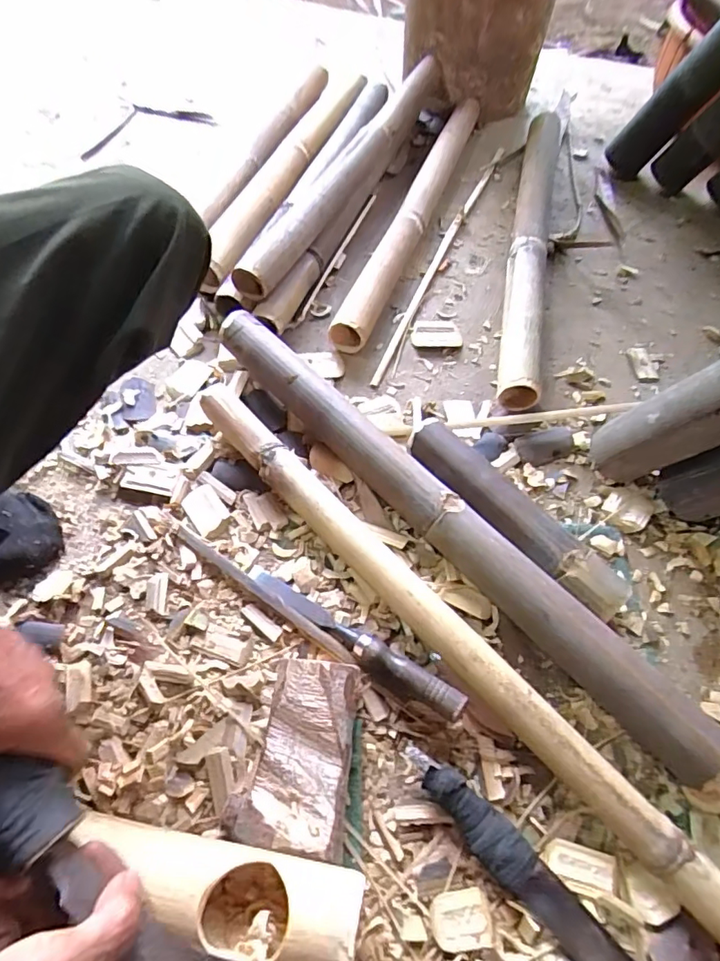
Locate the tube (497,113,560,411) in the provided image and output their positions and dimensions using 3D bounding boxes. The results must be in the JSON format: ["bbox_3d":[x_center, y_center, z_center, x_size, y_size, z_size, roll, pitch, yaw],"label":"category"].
[{"bbox_3d":[0.264,-0.383,0.793,0.061,0.060,0.667,12,61,6],"label":"tube"}]

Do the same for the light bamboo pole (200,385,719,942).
[{"bbox_3d":[0.054,0.120,0.496,0.051,0.052,0.657,-38,67,-20],"label":"light bamboo pole"}]

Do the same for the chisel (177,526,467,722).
[{"bbox_3d":[-0.052,0.130,0.502,0.323,0.032,0.031,29,64,15],"label":"chisel"}]

